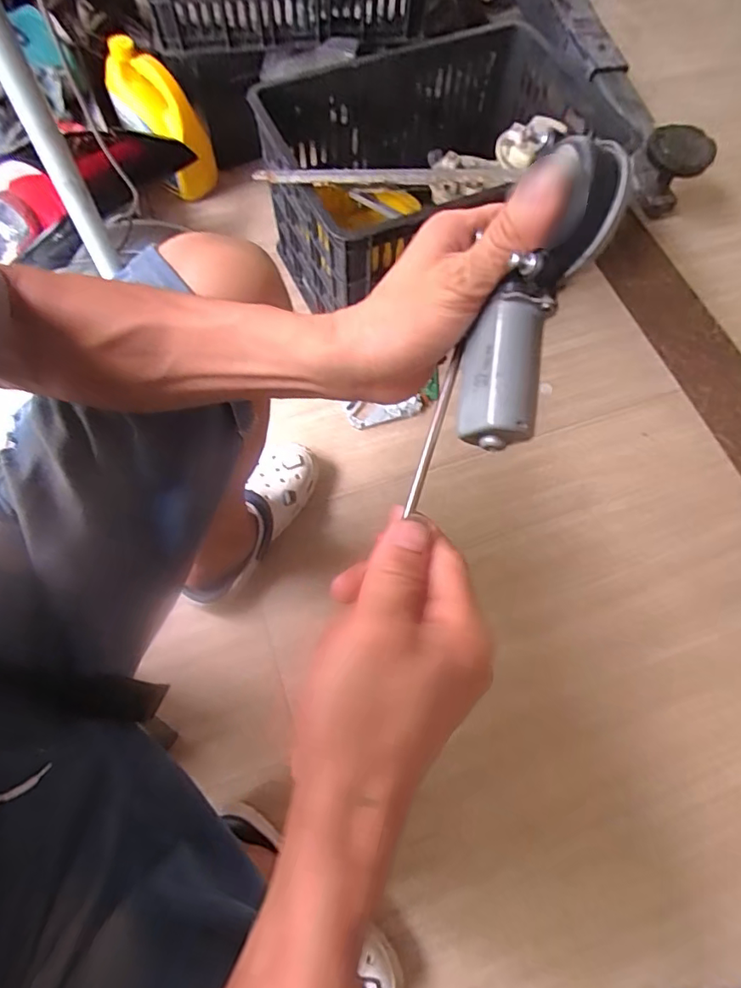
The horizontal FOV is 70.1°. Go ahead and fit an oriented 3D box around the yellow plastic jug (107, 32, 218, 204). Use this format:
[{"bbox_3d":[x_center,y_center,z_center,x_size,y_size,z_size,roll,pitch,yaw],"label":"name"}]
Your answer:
[{"bbox_3d":[-0.368,-0.654,0.932,0.109,0.246,0.079,11,58,44],"label":"yellow plastic jug"}]

